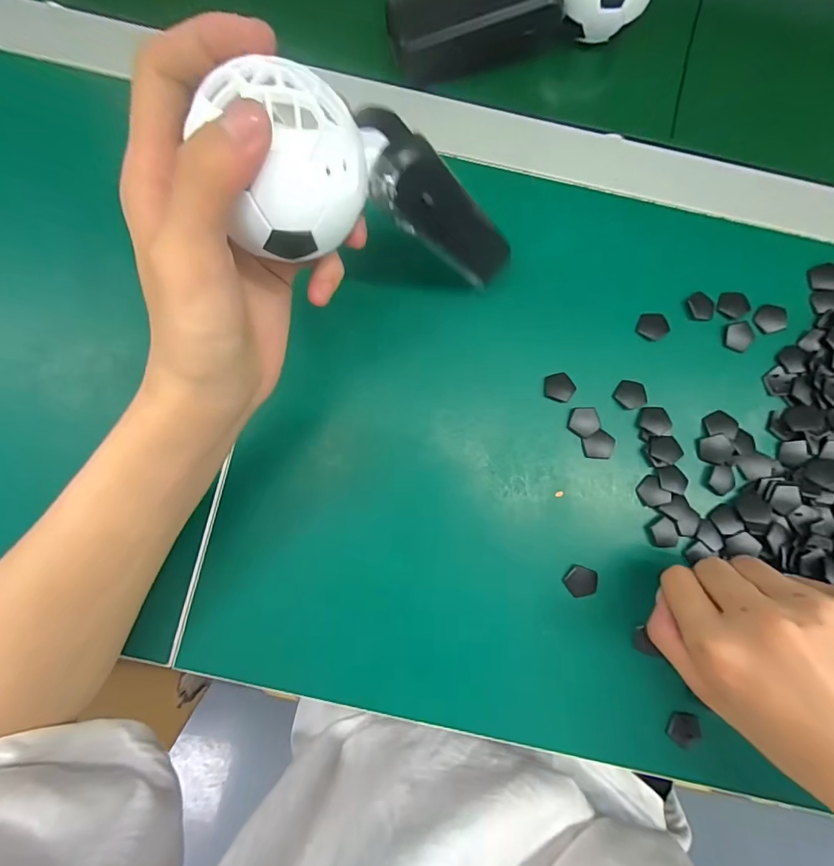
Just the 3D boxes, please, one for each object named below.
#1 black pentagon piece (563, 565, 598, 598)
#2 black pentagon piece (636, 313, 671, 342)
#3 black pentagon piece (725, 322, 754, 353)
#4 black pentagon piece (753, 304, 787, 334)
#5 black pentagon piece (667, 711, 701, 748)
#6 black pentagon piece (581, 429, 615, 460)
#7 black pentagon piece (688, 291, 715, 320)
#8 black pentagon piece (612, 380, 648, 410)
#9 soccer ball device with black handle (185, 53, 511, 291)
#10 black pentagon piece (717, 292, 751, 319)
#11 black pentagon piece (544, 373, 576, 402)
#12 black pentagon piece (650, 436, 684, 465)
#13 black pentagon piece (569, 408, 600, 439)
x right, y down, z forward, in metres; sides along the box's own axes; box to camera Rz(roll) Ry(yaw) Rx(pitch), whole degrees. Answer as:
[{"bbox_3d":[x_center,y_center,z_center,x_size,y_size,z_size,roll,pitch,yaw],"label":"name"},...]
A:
[{"bbox_3d":[0.098,0.089,0.257,0.019,0.004,0.018,14,83,0],"label":"black pentagon piece"},{"bbox_3d":[0.151,-0.068,0.273,0.019,0.004,0.018,10,83,0],"label":"black pentagon piece"},{"bbox_3d":[0.207,-0.062,0.274,0.018,0.004,0.018,12,83,0],"label":"black pentagon piece"},{"bbox_3d":[0.228,-0.074,0.276,0.021,0.004,0.018,-15,84,-3],"label":"black pentagon piece"},{"bbox_3d":[0.155,0.171,0.248,0.017,0.004,0.018,32,84,2],"label":"black pentagon piece"},{"bbox_3d":[0.112,0.007,0.265,0.019,0.004,0.017,5,83,-1],"label":"black pentagon piece"},{"bbox_3d":[0.184,-0.082,0.276,0.017,0.004,0.019,-11,84,-3],"label":"black pentagon piece"},{"bbox_3d":[0.135,-0.024,0.269,0.018,0.004,0.019,-43,86,-6],"label":"black pentagon piece"},{"bbox_3d":[-0.009,-0.107,0.193,0.046,0.169,0.057,-26,79,41],"label":"soccer ball device with black handle"},{"bbox_3d":[0.206,-0.084,0.277,0.020,0.004,0.018,21,83,1],"label":"black pentagon piece"},{"bbox_3d":[0.090,-0.029,0.269,0.019,0.004,0.019,7,83,-1],"label":"black pentagon piece"},{"bbox_3d":[0.153,0.010,0.265,0.019,0.006,0.017,2,83,-1],"label":"black pentagon piece"},{"bbox_3d":[0.104,-0.007,0.266,0.018,0.004,0.019,15,83,0],"label":"black pentagon piece"}]

